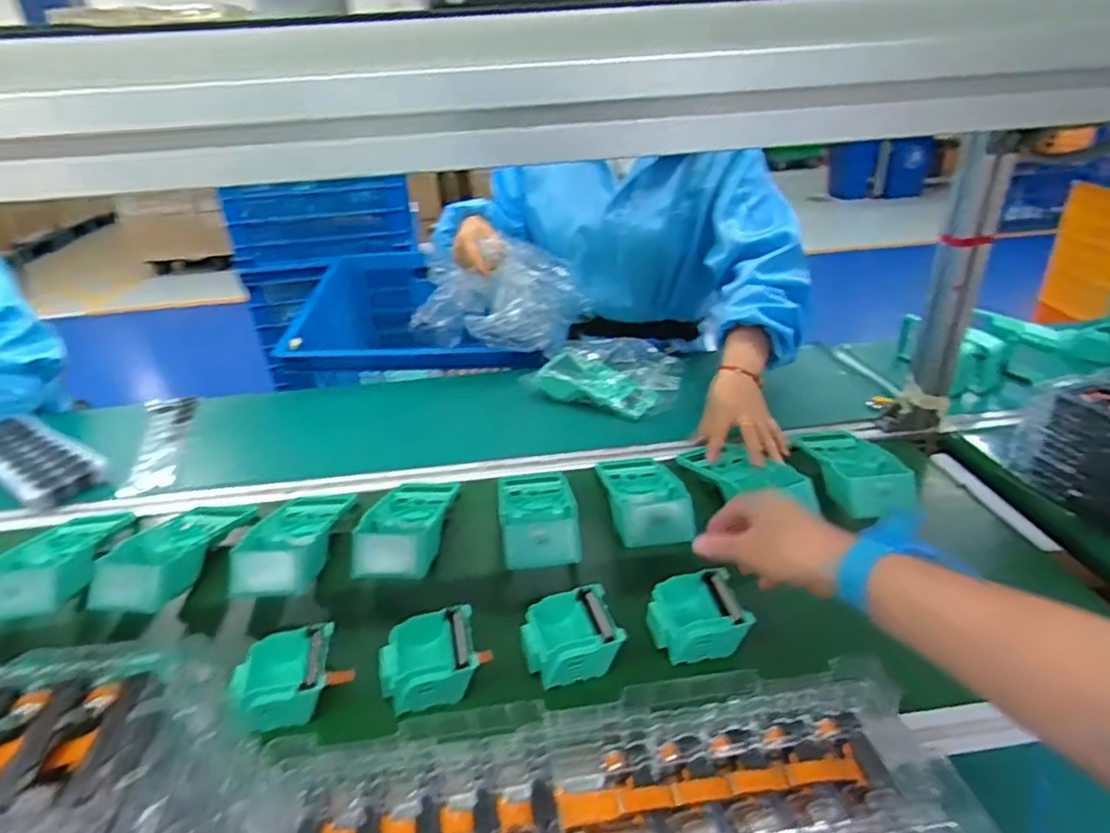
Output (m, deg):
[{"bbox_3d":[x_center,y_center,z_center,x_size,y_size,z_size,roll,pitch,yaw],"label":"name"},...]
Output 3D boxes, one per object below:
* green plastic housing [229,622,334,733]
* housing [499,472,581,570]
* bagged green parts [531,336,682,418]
[{"bbox_3d":[-0.230,0.227,0.562,0.087,0.041,0.077,-11,30,-15],"label":"green plastic housing"},{"bbox_3d":[-0.020,0.106,0.772,0.092,0.039,0.198,-5,29,-5],"label":"housing"},{"bbox_3d":[0.088,-0.072,1.039,0.210,0.054,0.141,13,32,26],"label":"bagged green parts"}]

